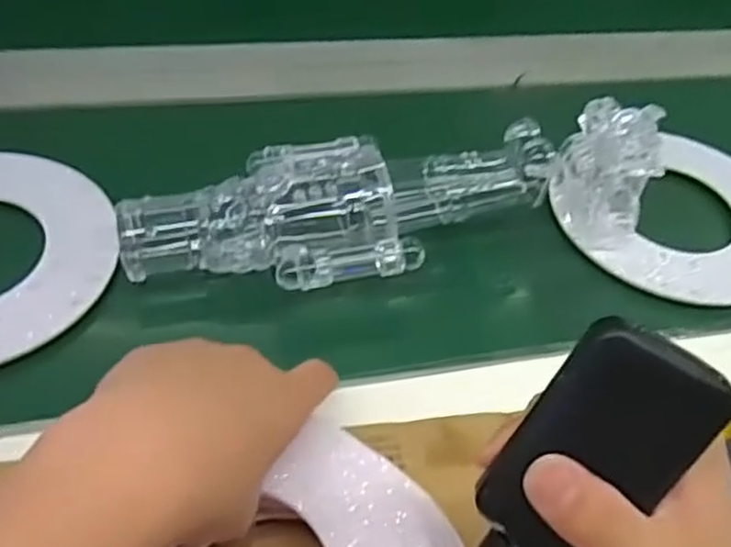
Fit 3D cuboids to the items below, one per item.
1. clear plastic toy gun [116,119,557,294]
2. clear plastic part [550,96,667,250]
[{"bbox_3d":[-0.016,-0.048,0.498,0.295,0.056,0.121,-9,50,-13],"label":"clear plastic toy gun"},{"bbox_3d":[0.175,-0.080,0.525,0.053,0.092,0.077,4,48,-1],"label":"clear plastic part"}]

